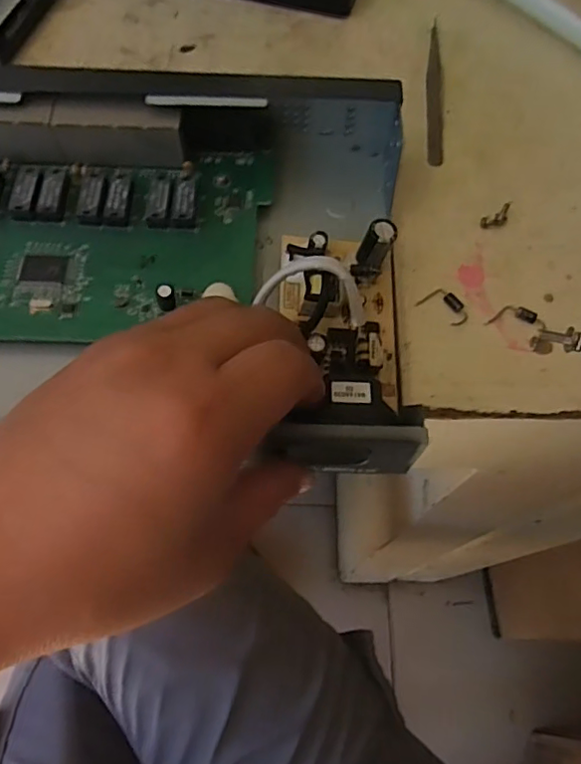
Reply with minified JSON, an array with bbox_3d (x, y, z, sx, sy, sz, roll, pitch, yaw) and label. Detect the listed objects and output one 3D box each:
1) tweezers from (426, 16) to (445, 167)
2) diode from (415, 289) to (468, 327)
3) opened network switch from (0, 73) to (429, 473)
[{"bbox_3d":[0.081,-0.161,0.320,0.010,0.004,0.103,6,67,0],"label":"tweezers"},{"bbox_3d":[0.072,-0.035,0.266,0.023,0.004,0.013,33,72,10],"label":"diode"},{"bbox_3d":[-0.093,-0.064,0.252,0.286,0.045,0.196,3,69,-1],"label":"opened network switch"}]

